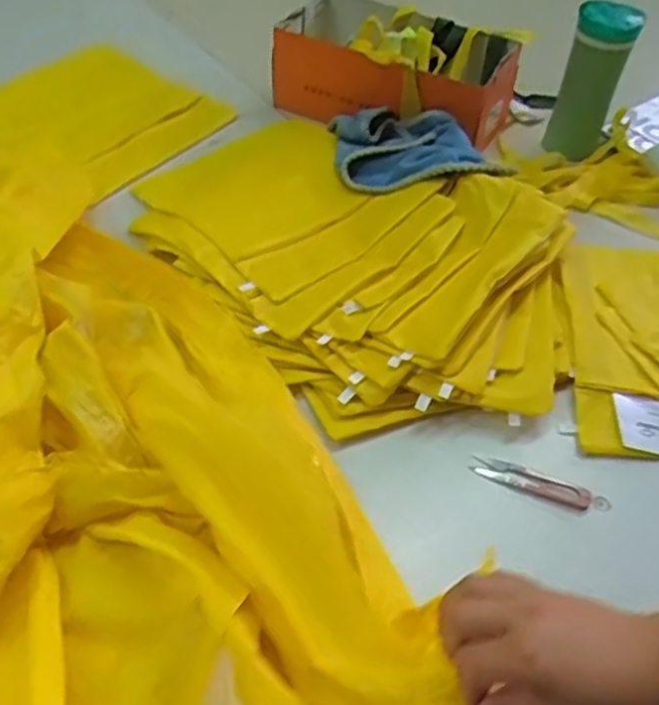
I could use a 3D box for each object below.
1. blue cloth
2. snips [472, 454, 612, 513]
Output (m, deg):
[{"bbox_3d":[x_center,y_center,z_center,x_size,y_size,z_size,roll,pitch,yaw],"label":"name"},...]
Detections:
[{"bbox_3d":[0.105,-0.251,0.898,0.200,0.056,0.167,3,48,-2],"label":"blue cloth"},{"bbox_3d":[0.181,0.113,0.630,0.116,0.007,0.027,19,49,12],"label":"snips"}]

